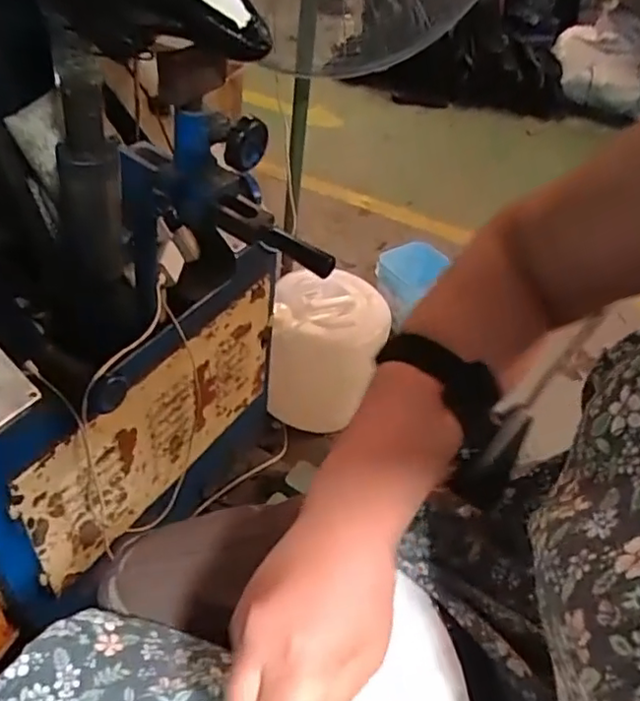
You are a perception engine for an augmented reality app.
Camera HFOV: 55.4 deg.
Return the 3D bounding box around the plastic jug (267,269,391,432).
[{"bbox_3d":[0.022,-0.005,1.523,0.275,0.312,0.239,8,42,1],"label":"plastic jug"}]

